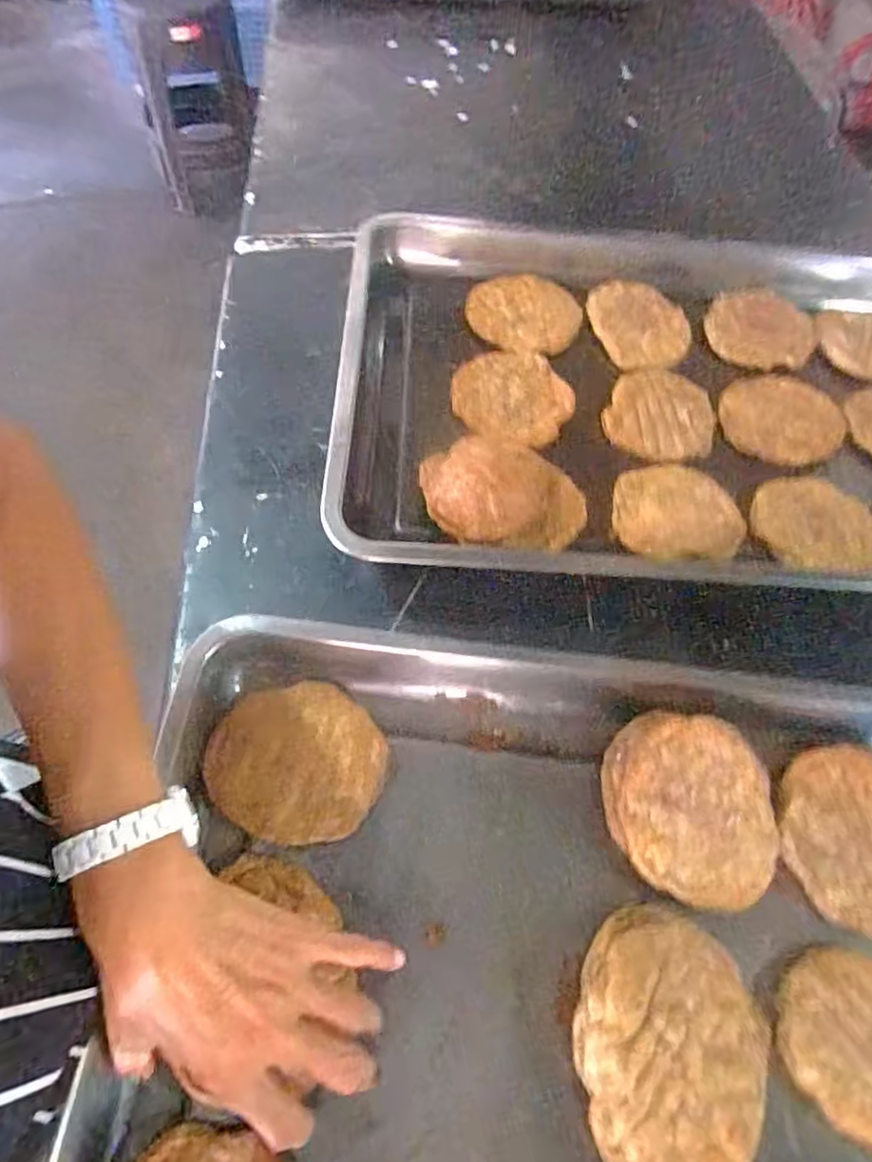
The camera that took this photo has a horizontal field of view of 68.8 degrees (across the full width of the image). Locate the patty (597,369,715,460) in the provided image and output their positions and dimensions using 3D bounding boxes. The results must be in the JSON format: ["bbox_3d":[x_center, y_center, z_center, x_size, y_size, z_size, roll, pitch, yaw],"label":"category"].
[{"bbox_3d":[0.197,-0.143,0.558,0.092,0.018,0.103,29,63,11],"label":"patty"}]

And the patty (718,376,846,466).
[{"bbox_3d":[0.308,-0.145,0.567,0.100,0.020,0.093,2,61,-3],"label":"patty"}]

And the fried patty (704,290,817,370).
[{"bbox_3d":[0.319,-0.247,0.622,0.104,0.019,0.093,24,62,9],"label":"fried patty"}]

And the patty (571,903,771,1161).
[{"bbox_3d":[0.121,0.244,0.338,0.097,0.033,0.120,22,63,8],"label":"patty"}]

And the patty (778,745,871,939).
[{"bbox_3d":[0.264,0.157,0.394,0.096,0.013,0.102,-21,66,-14],"label":"patty"}]

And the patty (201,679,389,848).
[{"bbox_3d":[-0.087,0.113,0.400,0.105,0.017,0.095,30,64,11],"label":"patty"}]

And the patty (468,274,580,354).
[{"bbox_3d":[0.084,-0.255,0.608,0.104,0.016,0.092,16,61,4],"label":"patty"}]

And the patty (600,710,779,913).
[{"bbox_3d":[0.154,0.136,0.383,0.103,0.019,0.104,2,81,-11],"label":"patty"}]

